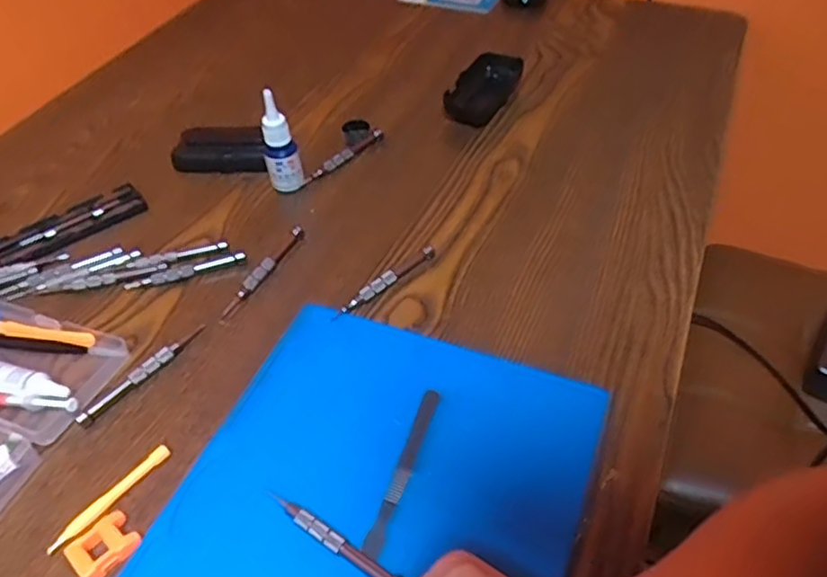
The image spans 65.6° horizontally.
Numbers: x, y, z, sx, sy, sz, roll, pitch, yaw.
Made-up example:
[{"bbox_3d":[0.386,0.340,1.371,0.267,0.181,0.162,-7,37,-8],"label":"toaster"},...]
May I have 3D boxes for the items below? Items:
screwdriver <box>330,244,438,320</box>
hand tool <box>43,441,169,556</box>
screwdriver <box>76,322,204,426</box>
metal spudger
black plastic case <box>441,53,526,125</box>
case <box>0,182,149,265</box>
[{"bbox_3d":[-0.022,-0.007,0.502,0.102,0.010,0.011,-36,55,-26],"label":"screwdriver"},{"bbox_3d":[-0.184,0.128,0.392,0.011,0.008,0.081,26,54,25],"label":"hand tool"},{"bbox_3d":[-0.191,0.058,0.454,0.011,0.011,0.102,29,55,27],"label":"screwdriver"},{"bbox_3d":[-0.006,0.111,0.398,0.010,0.007,0.116,12,49,15],"label":"metal spudger"},{"bbox_3d":[0.074,-0.212,0.680,0.049,0.030,0.113,21,52,22],"label":"black plastic case"},{"bbox_3d":[-0.303,-0.057,0.568,0.126,0.009,0.045,-33,53,-24],"label":"case"}]

